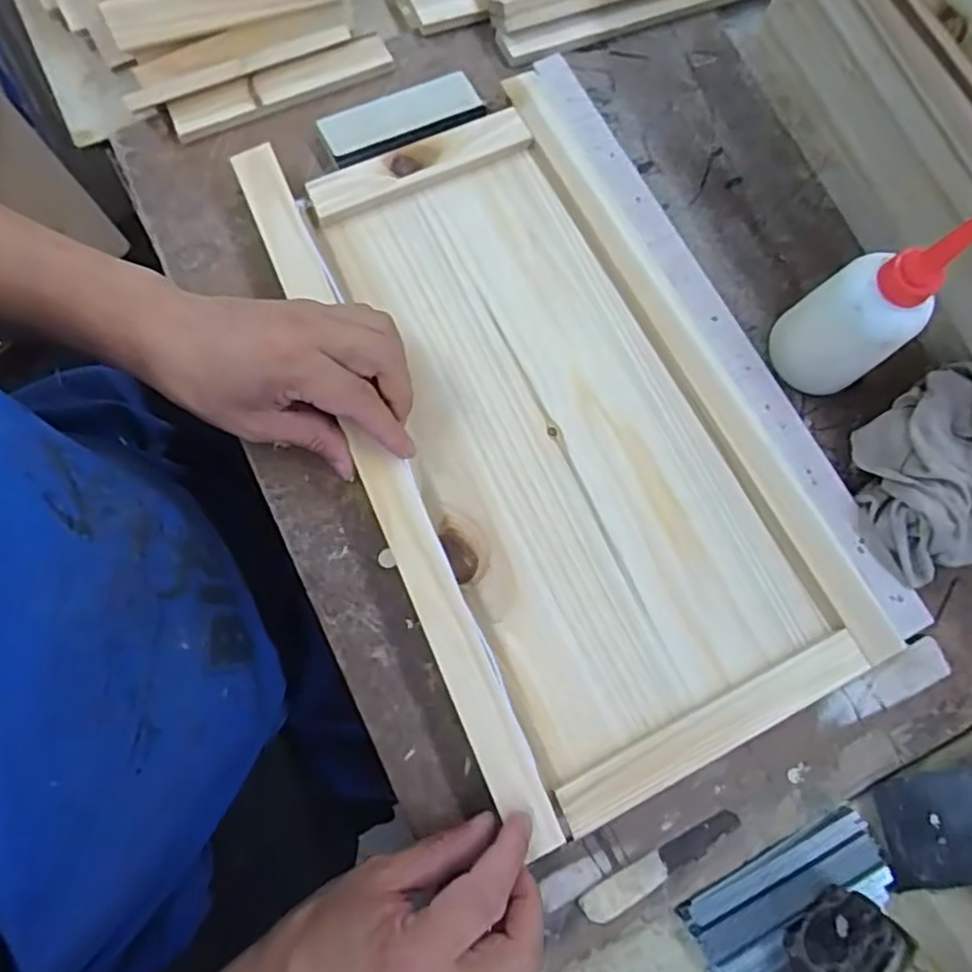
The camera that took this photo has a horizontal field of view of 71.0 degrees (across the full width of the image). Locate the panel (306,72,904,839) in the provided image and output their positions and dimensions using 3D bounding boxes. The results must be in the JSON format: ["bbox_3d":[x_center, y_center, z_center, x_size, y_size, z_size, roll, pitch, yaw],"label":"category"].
[{"bbox_3d":[0.057,-0.043,0.431,0.219,0.016,0.422,-25,80,-6],"label":"panel"}]

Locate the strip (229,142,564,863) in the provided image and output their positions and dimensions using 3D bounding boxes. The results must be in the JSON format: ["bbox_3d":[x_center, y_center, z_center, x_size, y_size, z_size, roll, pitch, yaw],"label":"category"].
[{"bbox_3d":[-0.061,-0.008,0.405,0.028,0.024,0.446,-23,79,-6],"label":"strip"}]

